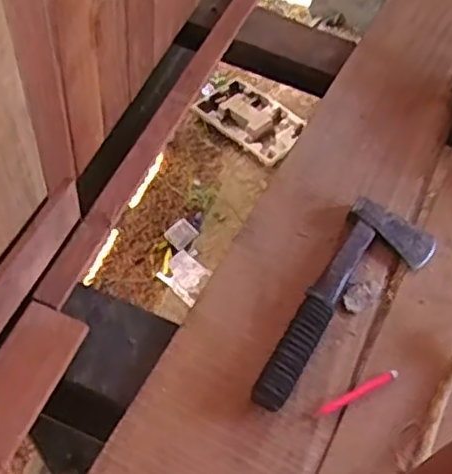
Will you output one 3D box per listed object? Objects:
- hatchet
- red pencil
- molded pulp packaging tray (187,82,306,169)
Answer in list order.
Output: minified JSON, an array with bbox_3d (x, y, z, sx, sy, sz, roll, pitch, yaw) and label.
[{"bbox_3d":[0.118,0.068,0.695,0.095,0.027,0.282,35,61,16],"label":"hatchet"},{"bbox_3d":[0.132,0.154,0.653,0.091,0.004,0.010,-21,62,-17],"label":"red pencil"},{"bbox_3d":[0.074,-0.351,1.947,0.311,0.055,0.188,39,62,16],"label":"molded pulp packaging tray"}]

